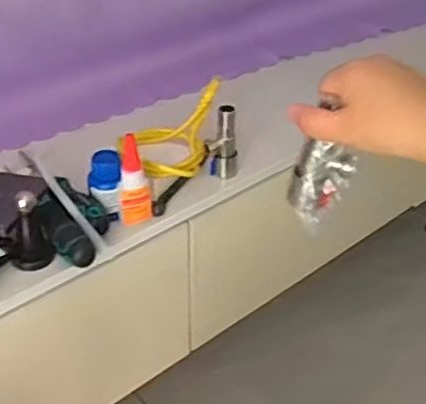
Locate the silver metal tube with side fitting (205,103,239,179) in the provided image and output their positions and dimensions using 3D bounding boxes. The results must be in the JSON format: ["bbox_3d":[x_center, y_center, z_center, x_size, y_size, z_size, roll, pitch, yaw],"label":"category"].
[{"bbox_3d":[0.012,-0.068,0.761,0.034,0.092,0.025,5,36,6],"label":"silver metal tube with side fitting"}]

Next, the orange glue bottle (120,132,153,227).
[{"bbox_3d":[-0.080,-0.021,0.675,0.033,0.103,0.022,-5,36,-8],"label":"orange glue bottle"}]

